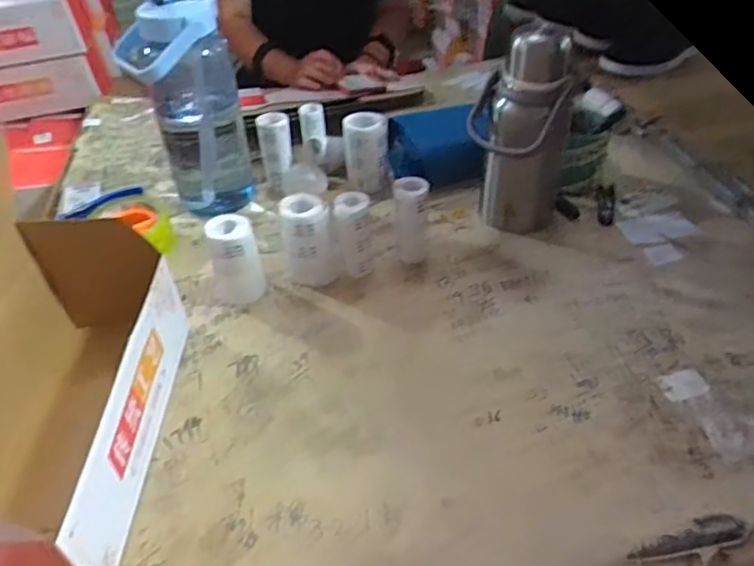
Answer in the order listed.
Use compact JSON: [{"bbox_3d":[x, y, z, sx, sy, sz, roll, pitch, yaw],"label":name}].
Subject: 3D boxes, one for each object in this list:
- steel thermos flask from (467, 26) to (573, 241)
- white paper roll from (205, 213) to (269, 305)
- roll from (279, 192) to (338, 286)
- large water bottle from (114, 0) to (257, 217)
[{"bbox_3d":[0.169,-0.170,0.694,0.097,0.232,0.092,34,51,30],"label":"steel thermos flask"},{"bbox_3d":[-0.155,-0.024,0.659,0.050,0.098,0.050,-1,41,1],"label":"white paper roll"},{"bbox_3d":[-0.078,-0.046,0.684,0.059,0.100,0.061,-8,43,-11],"label":"roll"},{"bbox_3d":[-0.232,-0.211,0.761,0.116,0.308,0.092,-18,46,-21],"label":"large water bottle"}]

